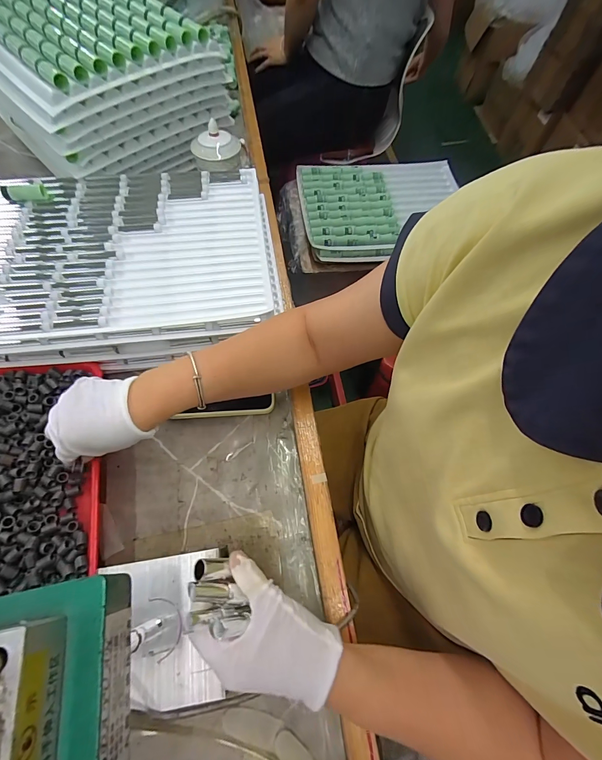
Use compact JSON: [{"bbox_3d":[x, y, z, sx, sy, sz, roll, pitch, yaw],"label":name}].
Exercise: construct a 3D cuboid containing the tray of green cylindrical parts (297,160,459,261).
[{"bbox_3d":[0.227,-0.476,0.921,0.443,0.043,0.334,-5,64,-5],"label":"tray of green cylindrical parts"}]

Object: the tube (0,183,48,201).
[{"bbox_3d":[-0.415,-0.282,0.504,0.060,0.020,0.023,-12,65,-9],"label":"tube"}]

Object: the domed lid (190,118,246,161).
[{"bbox_3d":[-0.149,-0.423,0.587,0.084,0.036,0.086,1,64,-2],"label":"domed lid"}]

